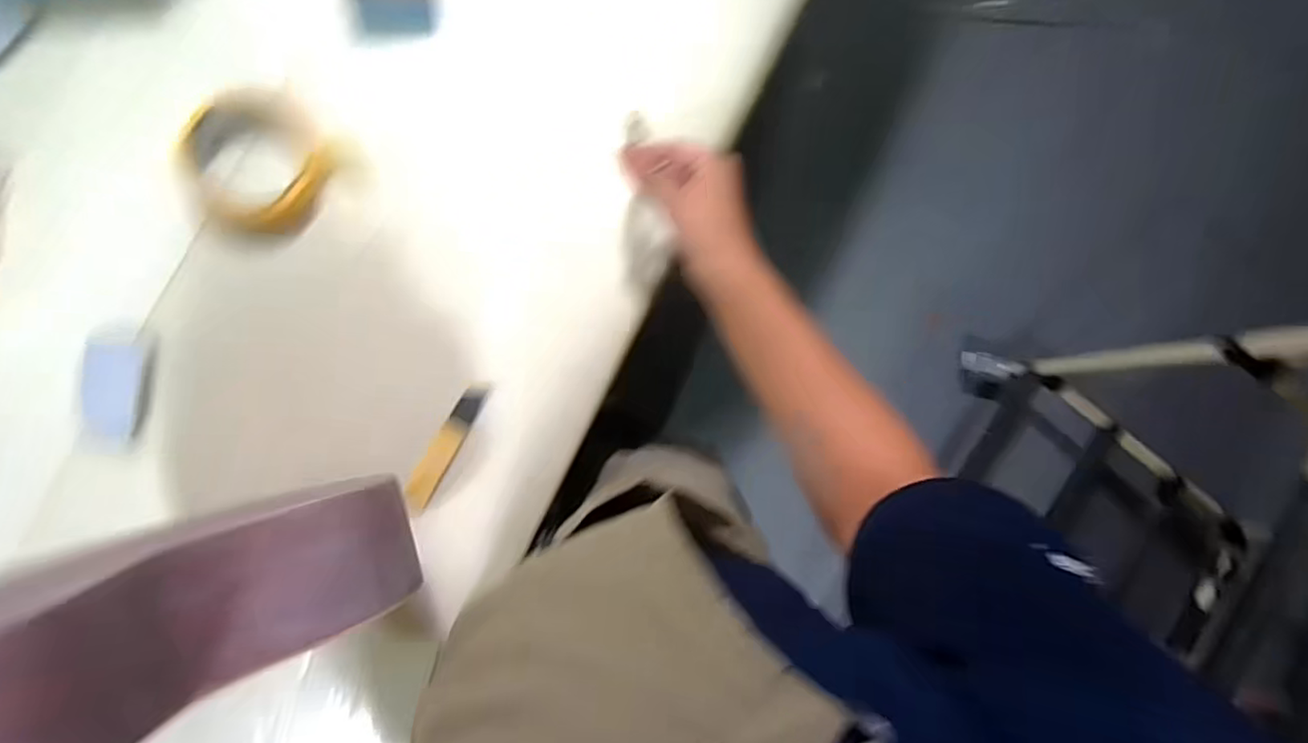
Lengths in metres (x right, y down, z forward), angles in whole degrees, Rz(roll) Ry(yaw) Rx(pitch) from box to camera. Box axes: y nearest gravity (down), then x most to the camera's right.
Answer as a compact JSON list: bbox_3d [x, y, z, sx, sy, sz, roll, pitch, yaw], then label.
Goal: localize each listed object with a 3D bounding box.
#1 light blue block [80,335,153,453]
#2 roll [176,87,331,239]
[{"bbox_3d":[-0.384,0.016,0.455,0.038,0.012,0.080,5,86,-8],"label":"light blue block"},{"bbox_3d":[-0.291,-0.153,0.469,0.091,0.027,0.103,34,83,-5],"label":"roll"}]

